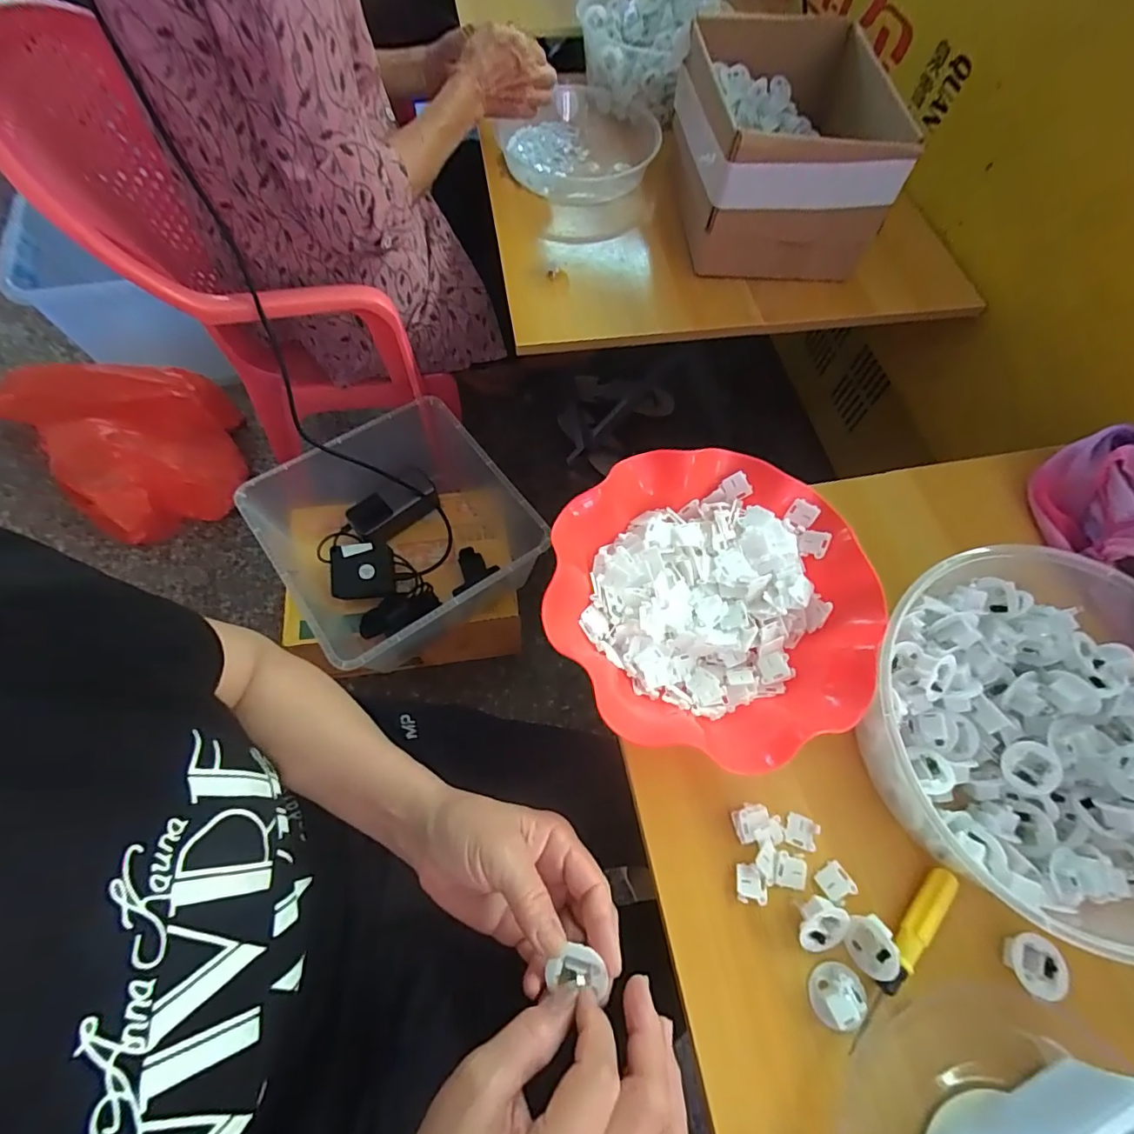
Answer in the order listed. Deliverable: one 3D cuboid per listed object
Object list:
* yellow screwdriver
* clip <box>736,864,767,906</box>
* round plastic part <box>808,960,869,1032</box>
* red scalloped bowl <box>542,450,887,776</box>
[{"bbox_3d":[0.202,0.233,0.321,0.015,0.016,0.117,41,70,16],"label":"yellow screwdriver"},{"bbox_3d":[0.116,0.200,0.335,0.018,0.005,0.022,3,65,-1],"label":"clip"},{"bbox_3d":[0.159,0.249,0.308,0.032,0.013,0.028,-22,67,-12],"label":"round plastic part"},{"bbox_3d":[0.100,0.021,0.386,0.216,0.059,0.217,1,65,-2],"label":"red scalloped bowl"}]

